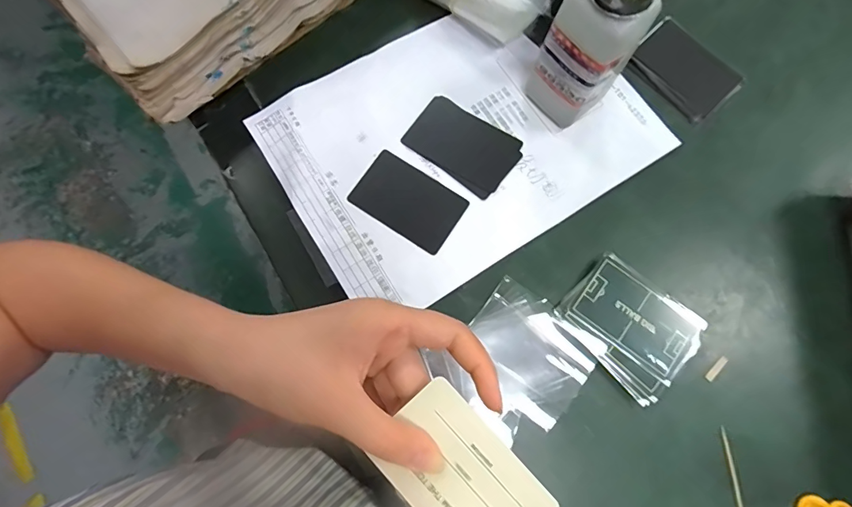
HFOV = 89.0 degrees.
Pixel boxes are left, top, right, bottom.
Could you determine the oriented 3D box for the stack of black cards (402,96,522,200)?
[{"bbox_3d":[0.031,-0.091,0.362,0.088,0.005,0.058,37,78,9],"label":"stack of black cards"}]

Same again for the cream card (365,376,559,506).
[{"bbox_3d":[0.017,0.109,0.210,0.053,0.004,0.082,-43,86,-1],"label":"cream card"}]

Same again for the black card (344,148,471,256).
[{"bbox_3d":[-0.014,-0.042,0.348,0.083,0.004,0.052,33,80,6],"label":"black card"}]

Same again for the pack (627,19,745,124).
[{"bbox_3d":[0.229,-0.164,0.384,0.067,0.004,0.089,-38,79,-9],"label":"pack"}]

